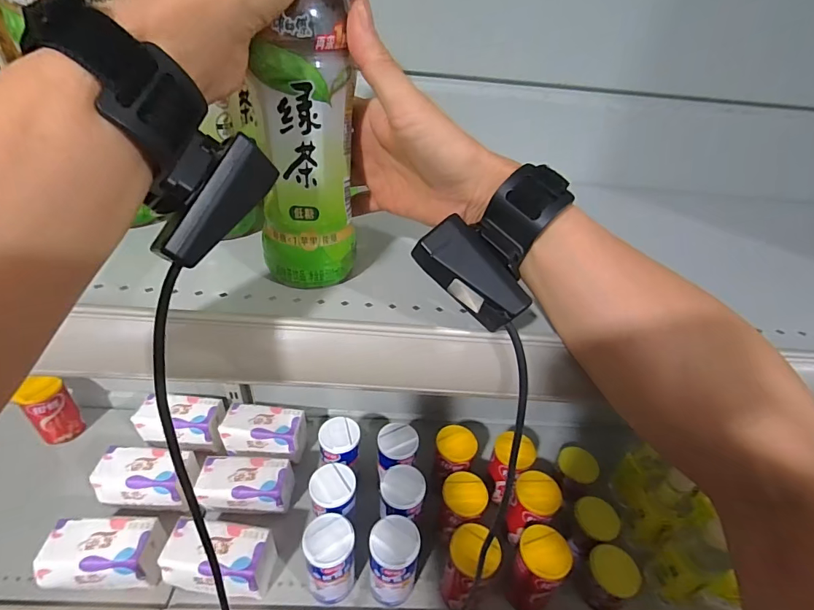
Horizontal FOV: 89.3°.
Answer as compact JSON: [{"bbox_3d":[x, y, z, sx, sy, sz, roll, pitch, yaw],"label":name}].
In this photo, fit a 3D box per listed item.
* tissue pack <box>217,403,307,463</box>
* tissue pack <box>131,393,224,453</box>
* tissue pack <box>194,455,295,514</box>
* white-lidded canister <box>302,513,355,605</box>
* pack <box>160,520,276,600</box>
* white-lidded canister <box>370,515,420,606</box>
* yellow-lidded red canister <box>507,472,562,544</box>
[{"bbox_3d":[-0.255,0.230,0.741,0.135,0.076,0.074,7,37,1],"label":"tissue pack"},{"bbox_3d":[-0.402,0.207,0.737,0.133,0.079,0.073,3,37,-4],"label":"tissue pack"},{"bbox_3d":[-0.253,0.289,0.658,0.134,0.069,0.065,2,37,-5],"label":"tissue pack"},{"bbox_3d":[-0.105,0.349,0.567,0.062,0.112,0.067,-6,39,-15],"label":"white-lidded canister"},{"bbox_3d":[-0.258,0.355,0.571,0.129,0.090,0.071,7,37,2],"label":"pack"},{"bbox_3d":[-0.020,0.358,0.574,0.065,0.120,0.068,4,37,-3],"label":"white-lidded canister"},{"bbox_3d":[0.195,0.317,0.643,0.068,0.096,0.067,4,37,-3],"label":"yellow-lidded red canister"}]

